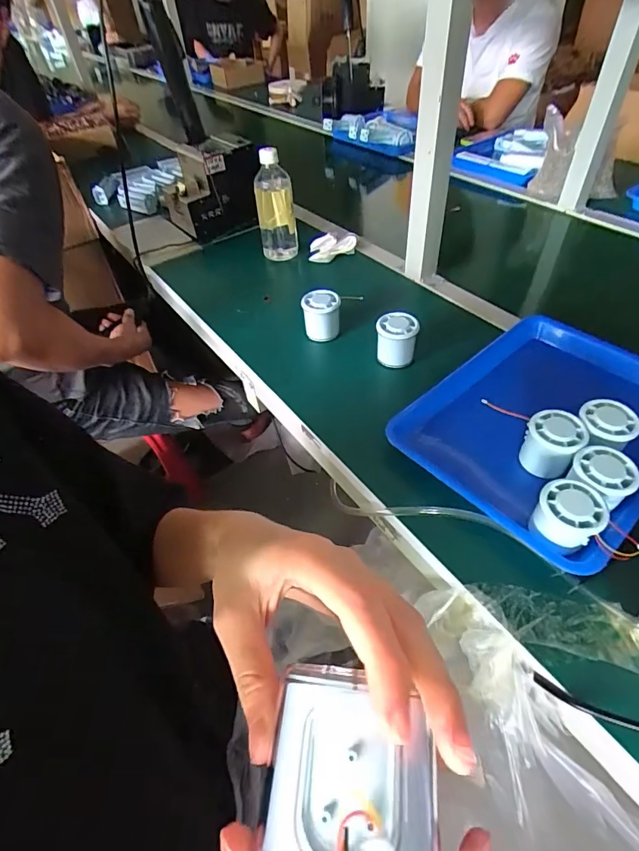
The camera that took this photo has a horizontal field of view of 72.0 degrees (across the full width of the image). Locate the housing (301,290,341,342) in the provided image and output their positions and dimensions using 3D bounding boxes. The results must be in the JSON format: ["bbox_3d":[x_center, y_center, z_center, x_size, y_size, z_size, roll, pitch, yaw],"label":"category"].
[{"bbox_3d":[0.003,-0.169,0.675,0.055,0.058,0.055,-2,47,3],"label":"housing"}]

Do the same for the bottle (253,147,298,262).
[{"bbox_3d":[-0.083,-0.406,0.825,0.070,0.193,0.061,-9,47,-3],"label":"bottle"}]

